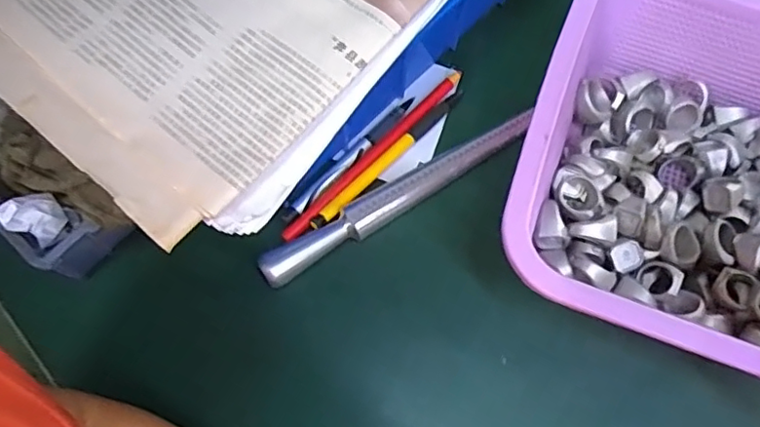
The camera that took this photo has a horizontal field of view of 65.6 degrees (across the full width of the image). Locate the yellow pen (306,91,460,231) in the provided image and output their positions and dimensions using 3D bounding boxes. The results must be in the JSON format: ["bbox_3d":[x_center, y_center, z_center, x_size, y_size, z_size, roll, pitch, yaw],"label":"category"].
[{"bbox_3d":[0.007,-0.038,0.394,0.009,0.010,0.139,42,74,13],"label":"yellow pen"}]

